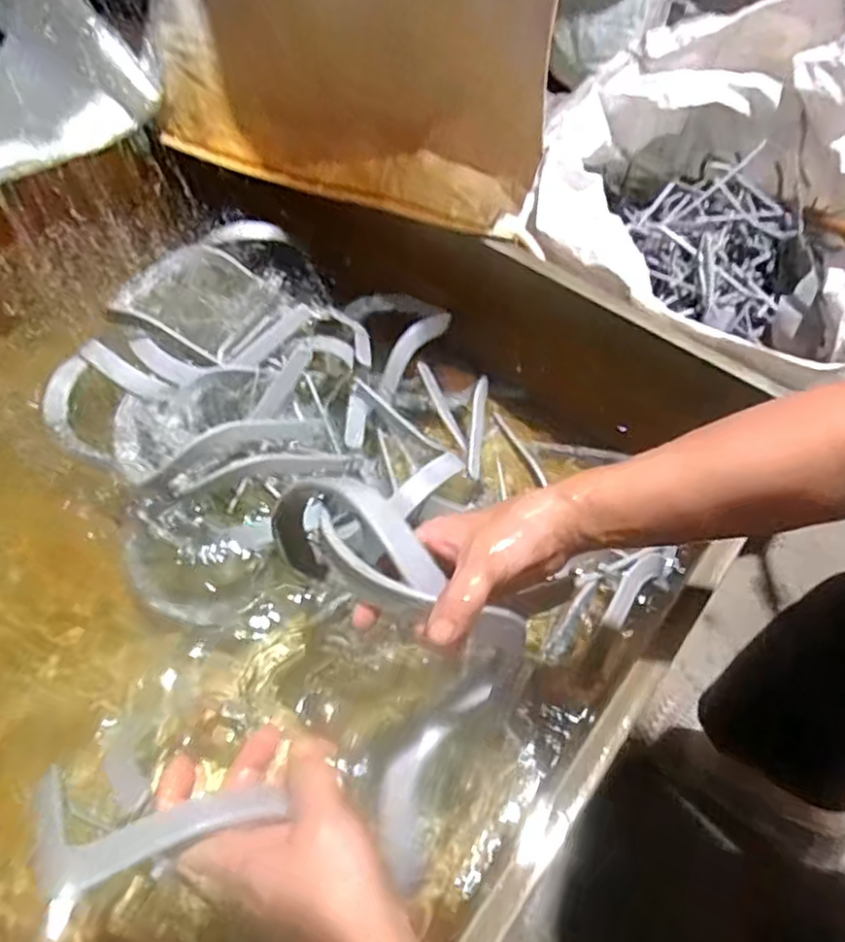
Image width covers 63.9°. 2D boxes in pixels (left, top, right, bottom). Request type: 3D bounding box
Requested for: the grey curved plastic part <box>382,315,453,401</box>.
[{"bbox_3d":[-0.014,-0.148,0.833,0.026,0.034,0.128,41,93,22],"label":"grey curved plastic part"}]

